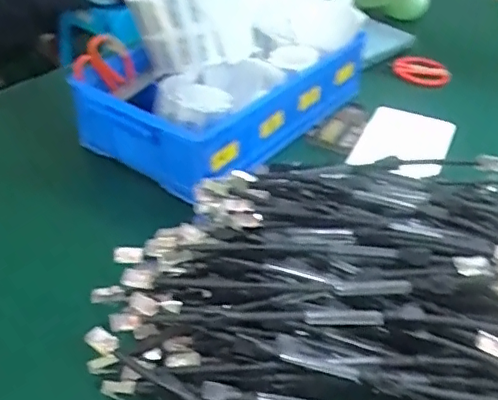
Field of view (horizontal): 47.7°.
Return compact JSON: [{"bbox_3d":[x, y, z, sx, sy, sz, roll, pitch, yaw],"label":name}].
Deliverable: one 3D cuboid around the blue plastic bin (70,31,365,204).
[{"bbox_3d":[-0.026,-0.136,0.698,0.194,0.085,0.338,28,46,29],"label":"blue plastic bin"}]

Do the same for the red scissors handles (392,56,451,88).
[{"bbox_3d":[0.263,-0.195,0.855,0.081,0.021,0.058,20,42,22],"label":"red scissors handles"}]

